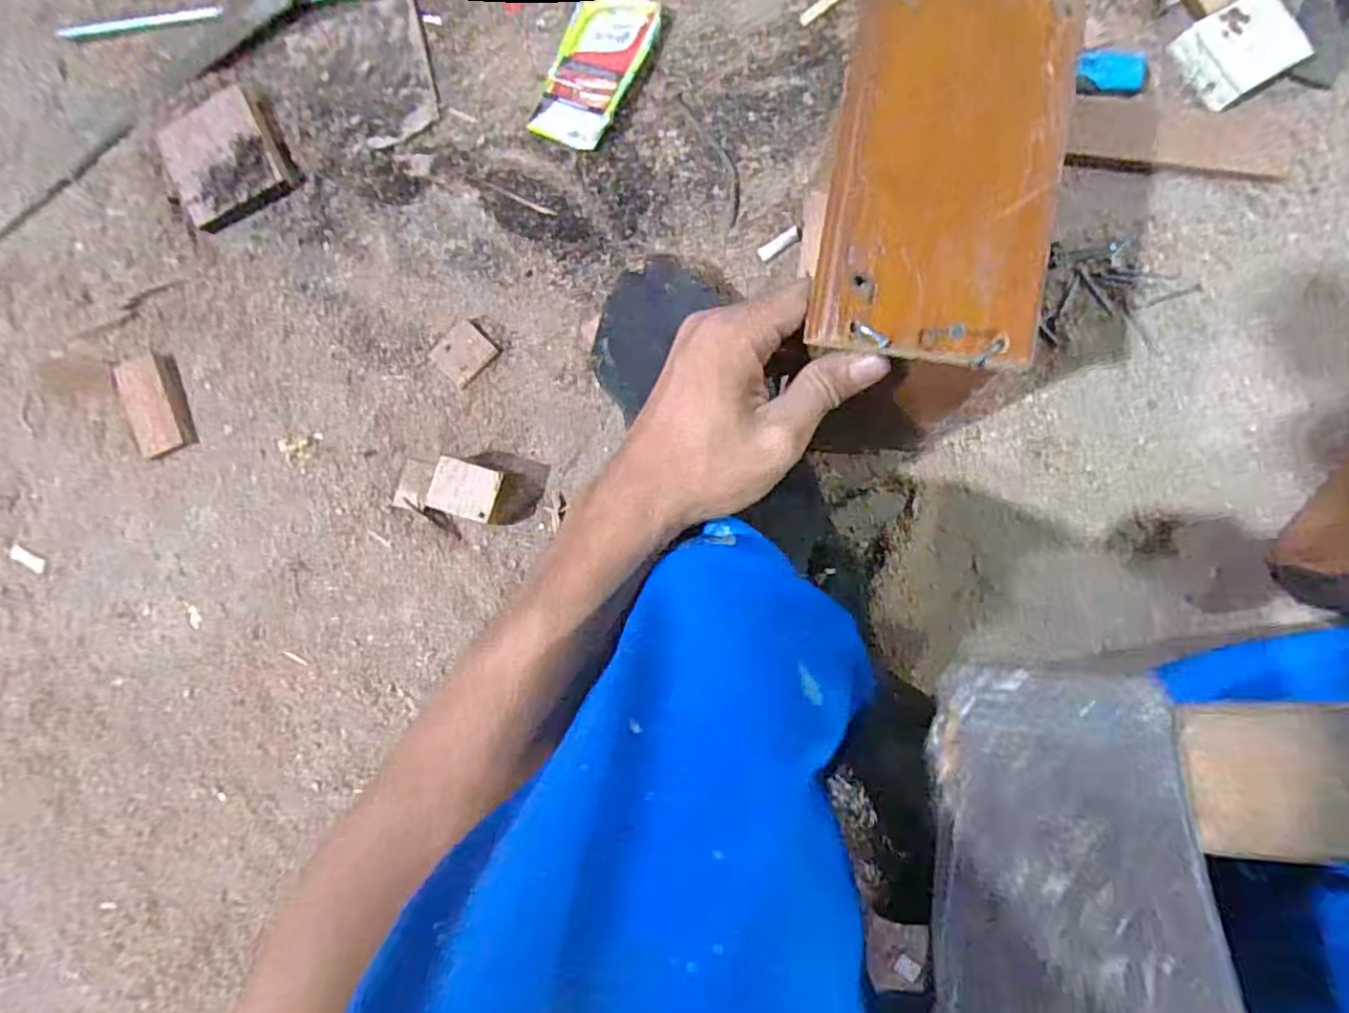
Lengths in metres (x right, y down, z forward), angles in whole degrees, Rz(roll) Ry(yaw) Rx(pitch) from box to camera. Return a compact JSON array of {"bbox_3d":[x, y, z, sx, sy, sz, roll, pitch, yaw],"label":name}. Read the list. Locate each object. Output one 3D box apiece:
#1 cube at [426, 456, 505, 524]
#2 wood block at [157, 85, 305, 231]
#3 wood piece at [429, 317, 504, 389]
[{"bbox_3d":[-0.139,-0.011,0.448,0.048,0.036,0.036,15,91,8],"label":"cube"},{"bbox_3d":[-0.335,-0.260,0.487,0.085,0.015,0.086,-29,85,6],"label":"wood block"},{"bbox_3d":[-0.151,-0.110,0.469,0.039,0.005,0.036,-44,84,5],"label":"wood piece"}]

